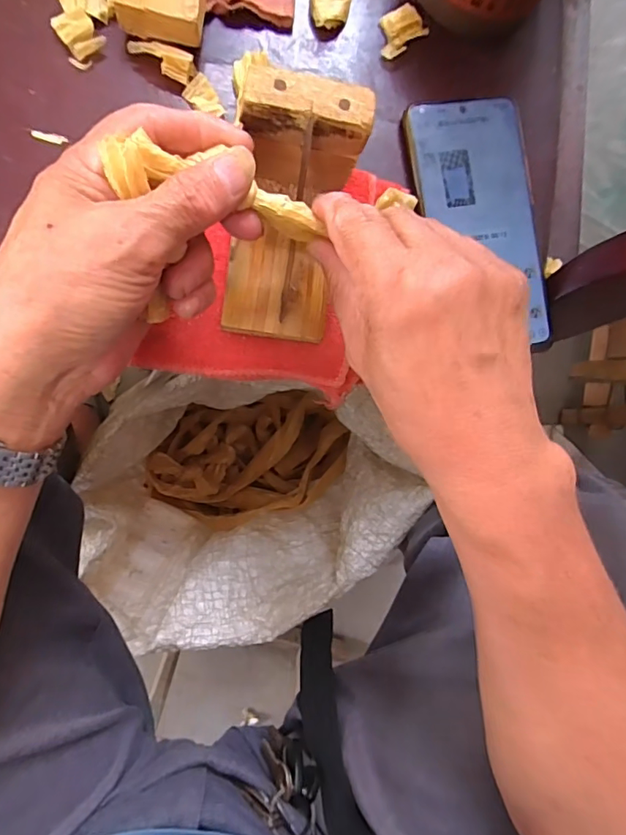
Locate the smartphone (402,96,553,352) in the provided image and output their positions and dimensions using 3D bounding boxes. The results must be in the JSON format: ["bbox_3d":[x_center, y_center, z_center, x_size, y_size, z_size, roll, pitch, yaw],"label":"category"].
[{"bbox_3d":[0.108,-0.123,0.309,0.075,0.006,0.161,-12,92,-7],"label":"smartphone"}]

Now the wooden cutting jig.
[{"bbox_3d":[-0.015,-0.099,0.247,0.064,0.065,0.109,9,89,-8],"label":"wooden cutting jig"}]

